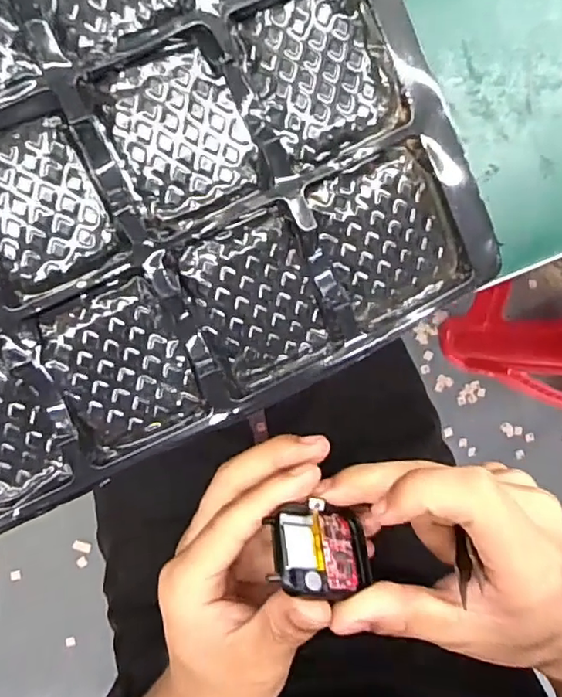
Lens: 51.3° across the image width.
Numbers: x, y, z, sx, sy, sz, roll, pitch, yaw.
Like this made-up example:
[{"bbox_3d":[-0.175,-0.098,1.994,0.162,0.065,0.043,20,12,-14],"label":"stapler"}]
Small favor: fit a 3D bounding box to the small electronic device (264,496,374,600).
[{"bbox_3d":[0.015,0.084,0.243,0.044,0.011,0.037,16,49,-23],"label":"small electronic device"}]

